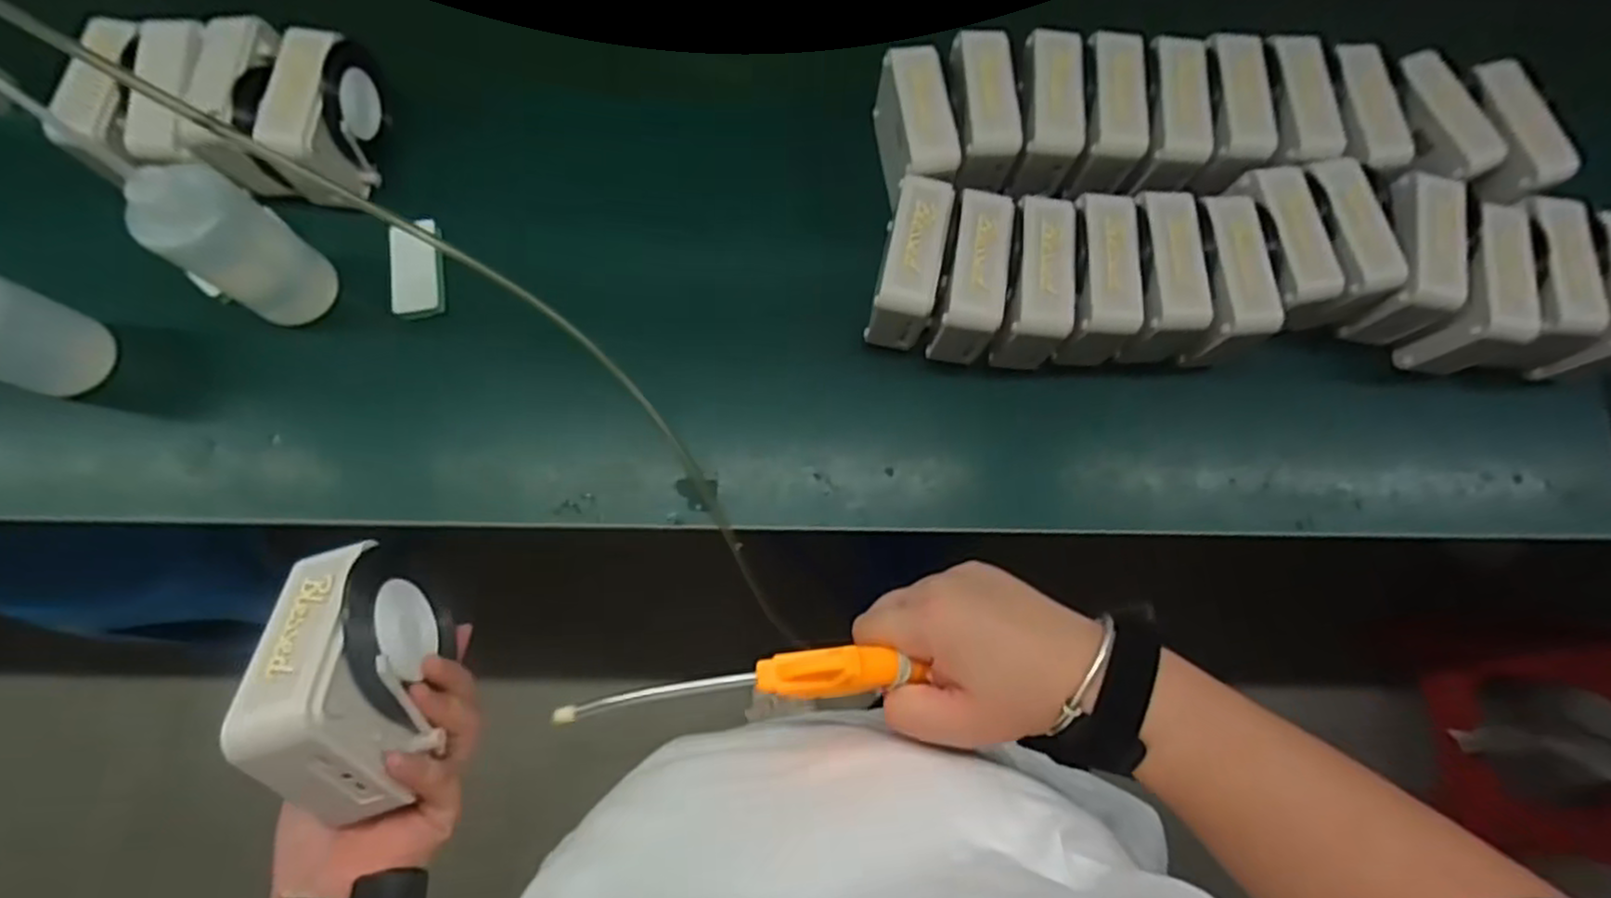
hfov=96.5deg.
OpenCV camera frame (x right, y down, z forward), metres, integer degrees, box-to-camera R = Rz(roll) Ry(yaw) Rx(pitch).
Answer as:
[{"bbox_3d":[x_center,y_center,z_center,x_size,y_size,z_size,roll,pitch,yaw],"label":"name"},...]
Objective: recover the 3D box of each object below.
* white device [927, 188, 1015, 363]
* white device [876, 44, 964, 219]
[{"bbox_3d":[0.144,-0.147,0.634,0.049,0.096,0.130,10,78,1],"label":"white device"},{"bbox_3d":[0.102,-0.282,0.660,0.055,0.088,0.128,-6,78,-2],"label":"white device"}]

